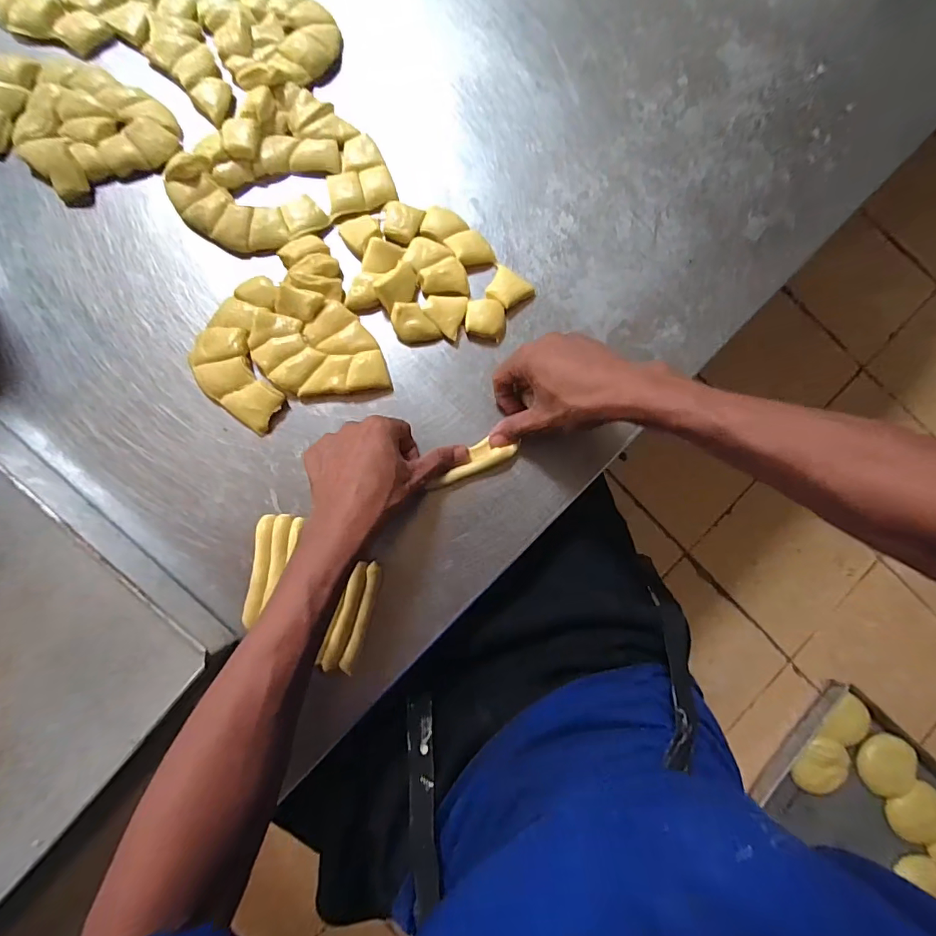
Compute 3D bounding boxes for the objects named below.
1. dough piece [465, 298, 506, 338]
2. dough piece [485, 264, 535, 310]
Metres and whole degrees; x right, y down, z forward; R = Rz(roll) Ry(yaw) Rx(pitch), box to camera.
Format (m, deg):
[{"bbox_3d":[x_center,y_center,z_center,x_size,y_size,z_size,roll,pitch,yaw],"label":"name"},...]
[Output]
[{"bbox_3d":[0.017,-0.146,0.452,0.038,0.015,0.037,0,82,-3],"label":"dough piece"},{"bbox_3d":[0.041,-0.176,0.459,0.043,0.016,0.036,30,82,1],"label":"dough piece"}]

